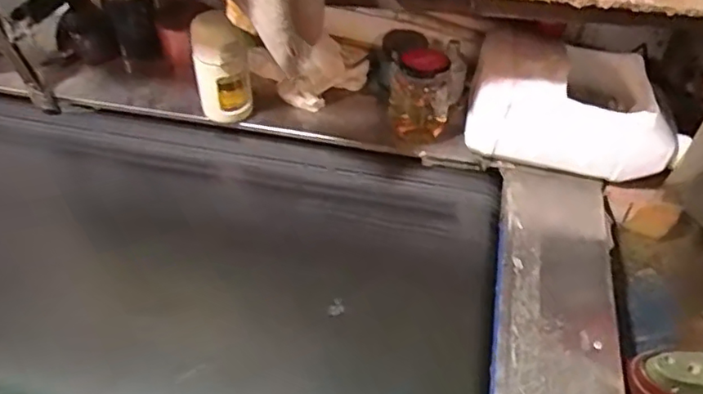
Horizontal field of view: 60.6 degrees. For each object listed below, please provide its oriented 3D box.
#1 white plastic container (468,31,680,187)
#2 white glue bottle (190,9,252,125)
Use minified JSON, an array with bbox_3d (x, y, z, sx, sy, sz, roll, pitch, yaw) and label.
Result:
[{"bbox_3d":[0.309,-0.136,0.849,0.272,0.138,0.187,11,48,10],"label":"white plastic container"},{"bbox_3d":[-0.185,-0.178,0.848,0.074,0.156,0.057,-13,49,-12],"label":"white glue bottle"}]

